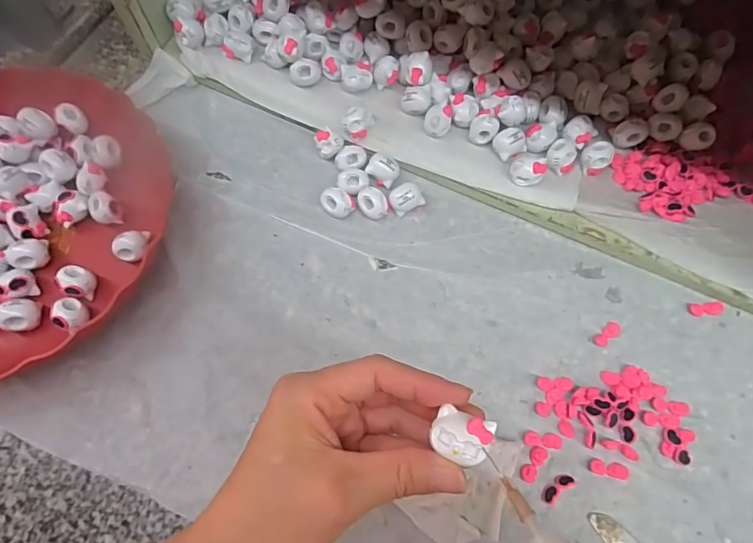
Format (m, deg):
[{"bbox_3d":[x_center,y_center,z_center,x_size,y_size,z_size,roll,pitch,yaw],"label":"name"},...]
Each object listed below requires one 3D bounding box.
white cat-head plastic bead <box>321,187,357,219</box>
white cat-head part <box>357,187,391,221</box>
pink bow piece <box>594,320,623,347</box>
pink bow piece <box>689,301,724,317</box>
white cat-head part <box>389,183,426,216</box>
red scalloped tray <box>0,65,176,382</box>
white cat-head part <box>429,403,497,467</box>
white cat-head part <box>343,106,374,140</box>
[{"bbox_3d":[-0.031,-0.054,0.376,0.025,0.018,0.021,32,72,11],"label":"white cat-head plastic bead"},{"bbox_3d":[-0.003,-0.053,0.376,0.024,0.017,0.021,40,74,13],"label":"white cat-head part"},{"bbox_3d":[0.169,0.045,0.348,0.026,0.004,0.011,-38,74,-13],"label":"pink bow piece"},{"bbox_3d":[0.246,0.028,0.355,0.025,0.004,0.010,-3,70,-2],"label":"pink bow piece"},{"bbox_3d":[0.023,-0.058,0.378,0.026,0.017,0.019,-21,71,-8],"label":"white cat-head part"},{"bbox_3d":[-0.279,-0.038,0.349,0.235,0.043,0.247,17,70,6],"label":"red scalloped tray"},{"bbox_3d":[0.037,0.070,0.203,0.023,0.008,0.019,20,71,7],"label":"white cat-head part"},{"bbox_3d":[-0.015,-0.122,0.388,0.020,0.019,0.023,15,70,5],"label":"white cat-head part"}]

